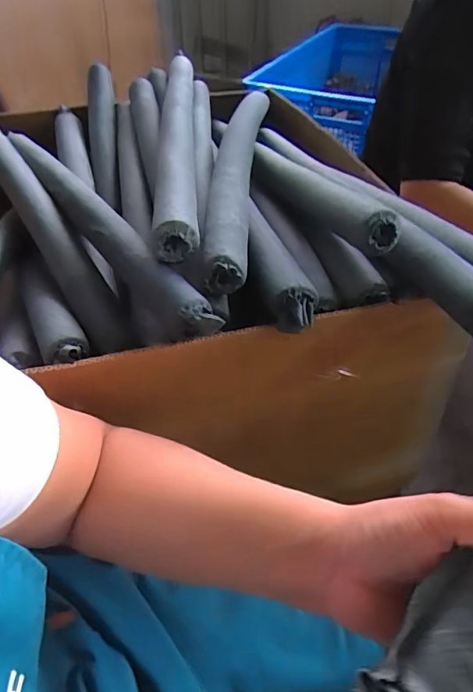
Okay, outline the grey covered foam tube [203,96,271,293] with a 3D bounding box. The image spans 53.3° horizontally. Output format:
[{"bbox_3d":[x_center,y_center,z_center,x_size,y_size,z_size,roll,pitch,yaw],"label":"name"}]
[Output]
[{"bbox_3d":[0.005,-0.229,0.577,0.049,0.043,0.492,3,44,5],"label":"grey covered foam tube"}]

